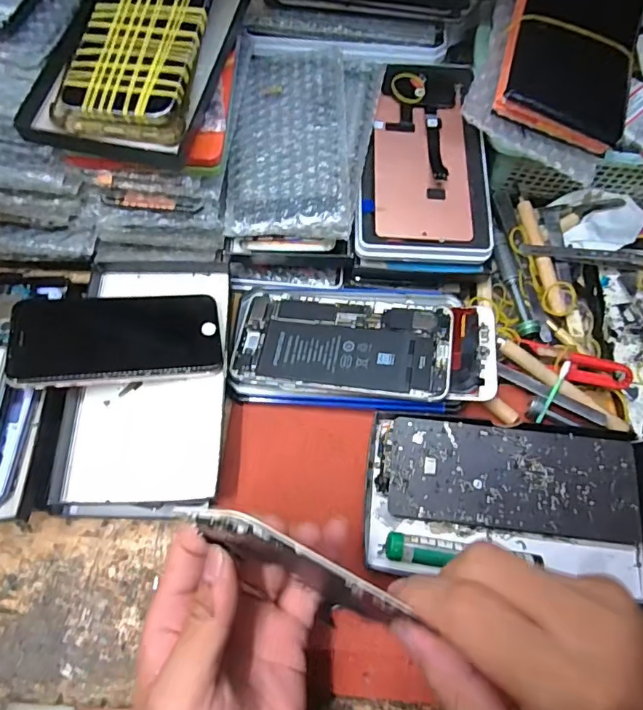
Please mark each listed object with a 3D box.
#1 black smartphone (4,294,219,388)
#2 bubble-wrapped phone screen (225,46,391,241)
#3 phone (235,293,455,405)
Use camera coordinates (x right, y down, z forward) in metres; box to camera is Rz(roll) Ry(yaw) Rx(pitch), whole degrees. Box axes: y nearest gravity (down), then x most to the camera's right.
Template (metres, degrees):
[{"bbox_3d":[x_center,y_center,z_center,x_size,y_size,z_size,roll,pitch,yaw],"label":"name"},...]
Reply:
[{"bbox_3d":[-0.140,-0.014,0.350,0.134,0.013,0.072,-2,59,-17],"label":"black smartphone"},{"bbox_3d":[-0.014,-0.163,0.380,0.102,0.024,0.171,7,70,1],"label":"bubble-wrapped phone screen"},{"bbox_3d":[0.015,-0.009,0.367,0.156,0.004,0.077,5,63,11],"label":"phone"}]

